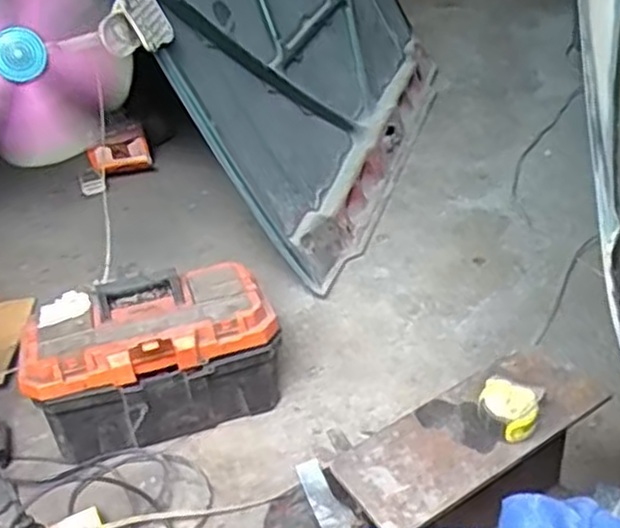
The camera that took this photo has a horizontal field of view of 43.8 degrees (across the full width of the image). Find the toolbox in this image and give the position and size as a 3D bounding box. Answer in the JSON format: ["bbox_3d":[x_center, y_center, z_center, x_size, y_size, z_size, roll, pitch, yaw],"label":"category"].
[{"bbox_3d":[-0.250,0.150,1.244,0.383,0.189,0.206,-18,36,-15],"label":"toolbox"}]

